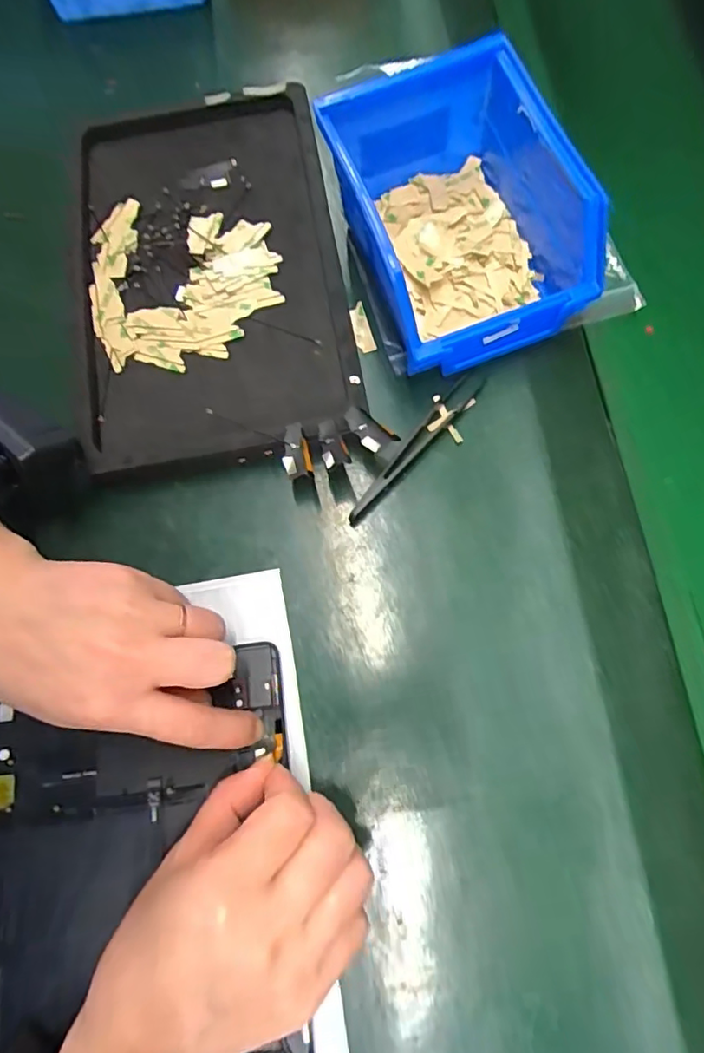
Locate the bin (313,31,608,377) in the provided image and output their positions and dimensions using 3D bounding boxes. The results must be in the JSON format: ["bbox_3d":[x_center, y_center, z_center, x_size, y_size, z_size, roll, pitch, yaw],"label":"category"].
[{"bbox_3d":[0.062,-0.165,0.312,0.131,0.074,0.149,-14,76,-3],"label":"bin"}]

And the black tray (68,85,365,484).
[{"bbox_3d":[-0.090,-0.158,0.340,0.158,0.022,0.272,-8,76,-2],"label":"black tray"}]

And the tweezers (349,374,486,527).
[{"bbox_3d":[0.034,-0.043,0.310,0.013,0.013,0.105,40,80,9],"label":"tweezers"}]

